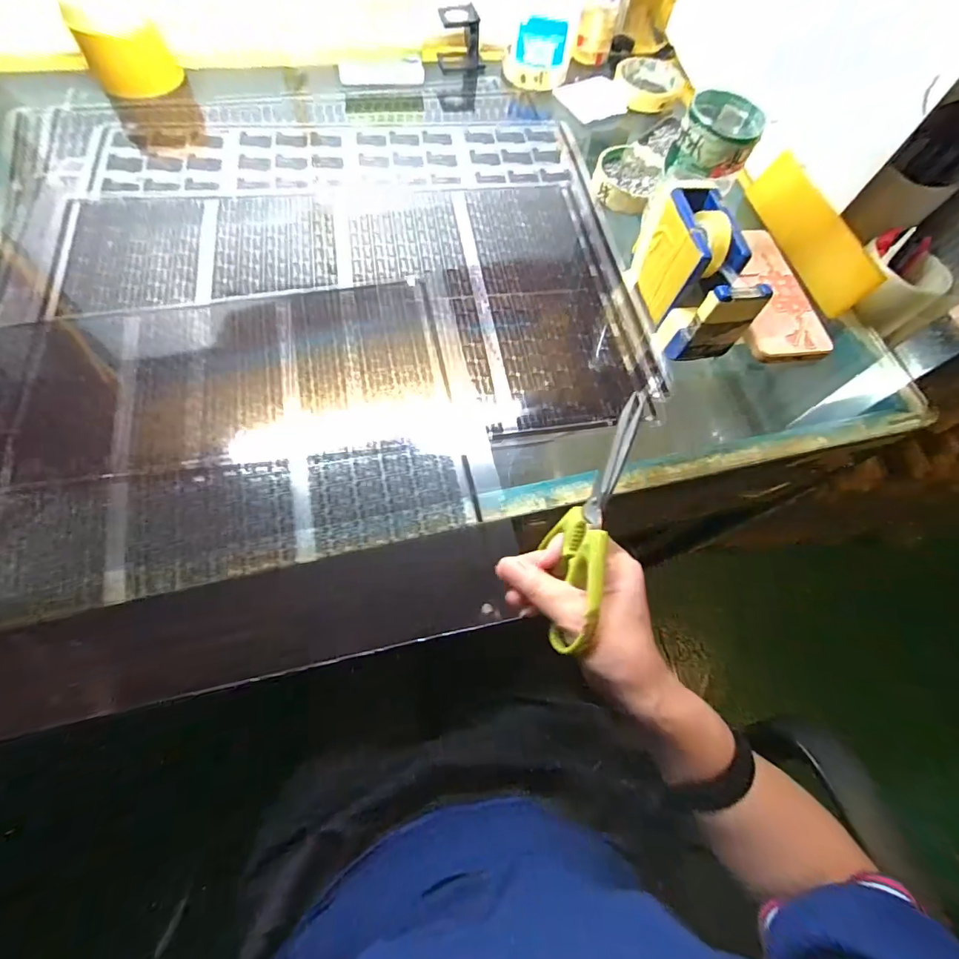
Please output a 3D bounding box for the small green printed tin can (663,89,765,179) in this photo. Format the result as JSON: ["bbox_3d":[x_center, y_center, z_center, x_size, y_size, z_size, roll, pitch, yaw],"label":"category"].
[{"bbox_3d":[0.204,-0.296,0.386,0.063,0.042,0.074,27,67,9],"label":"small green printed tin can"}]

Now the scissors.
[{"bbox_3d":[0.067,0.027,0.289,0.031,0.052,0.161,15,88,3],"label":"scissors"}]

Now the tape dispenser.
[{"bbox_3d":[0.182,-0.173,0.380,0.054,0.080,0.130,-4,66,-7],"label":"tape dispenser"}]

